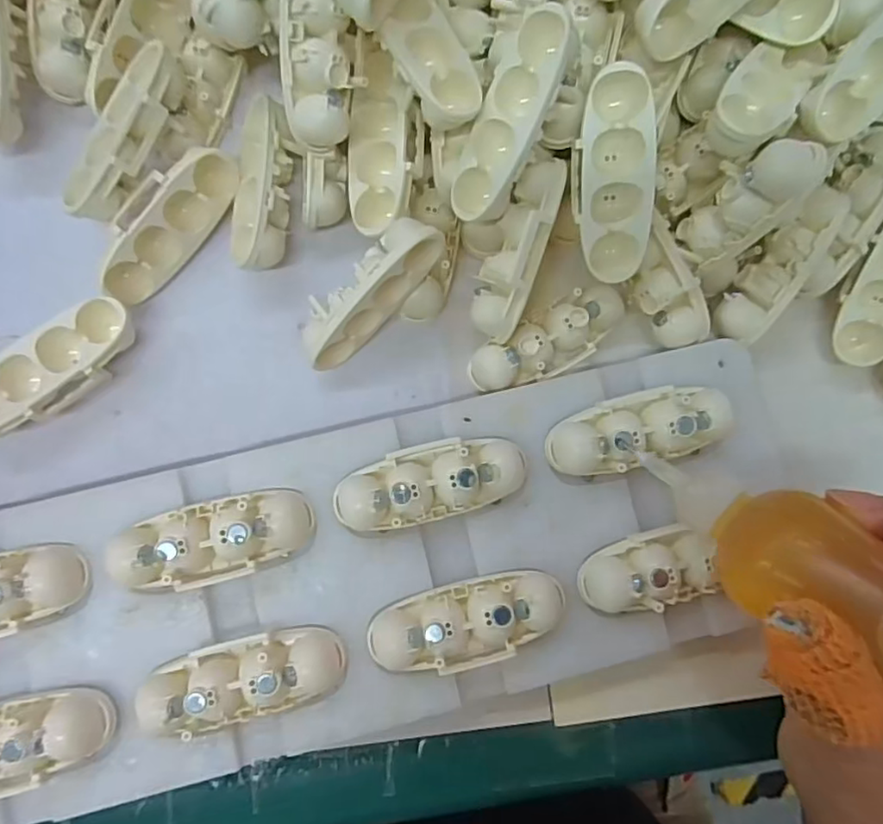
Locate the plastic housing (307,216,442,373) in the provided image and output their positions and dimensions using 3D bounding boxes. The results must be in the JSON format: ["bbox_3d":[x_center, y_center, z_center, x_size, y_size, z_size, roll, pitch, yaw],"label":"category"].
[{"bbox_3d":[-0.025,-0.042,0.210,0.019,0.030,0.061,45,110,1],"label":"plastic housing"}]

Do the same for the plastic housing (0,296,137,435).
[{"bbox_3d":[-0.135,-0.015,0.210,0.062,0.018,0.027,-33,88,-6],"label":"plastic housing"}]

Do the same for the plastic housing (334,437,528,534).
[{"bbox_3d":[-0.002,0.023,0.199,0.062,0.016,0.025,-14,86,-5],"label":"plastic housing"}]

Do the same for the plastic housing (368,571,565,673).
[{"bbox_3d":[0.009,0.069,0.196,0.062,0.016,0.024,-12,86,-5],"label":"plastic housing"}]

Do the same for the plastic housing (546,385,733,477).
[{"bbox_3d":[0.066,0.006,0.203,0.059,0.019,0.023,-13,86,-5],"label":"plastic housing"}]

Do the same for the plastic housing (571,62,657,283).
[{"bbox_3d":[0.055,-0.077,0.200,0.024,0.017,0.064,-6,110,-3],"label":"plastic housing"}]

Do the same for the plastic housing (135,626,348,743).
[{"bbox_3d":[-0.062,0.085,0.190,0.061,0.018,0.024,-12,86,-5],"label":"plastic housing"}]

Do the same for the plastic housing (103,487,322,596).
[{"bbox_3d":[-0.072,0.041,0.192,0.059,0.016,0.025,-14,86,-5],"label":"plastic housing"}]

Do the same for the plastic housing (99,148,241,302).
[{"bbox_3d":[-0.097,-0.067,0.214,0.018,0.021,0.063,38,84,0],"label":"plastic housing"}]

